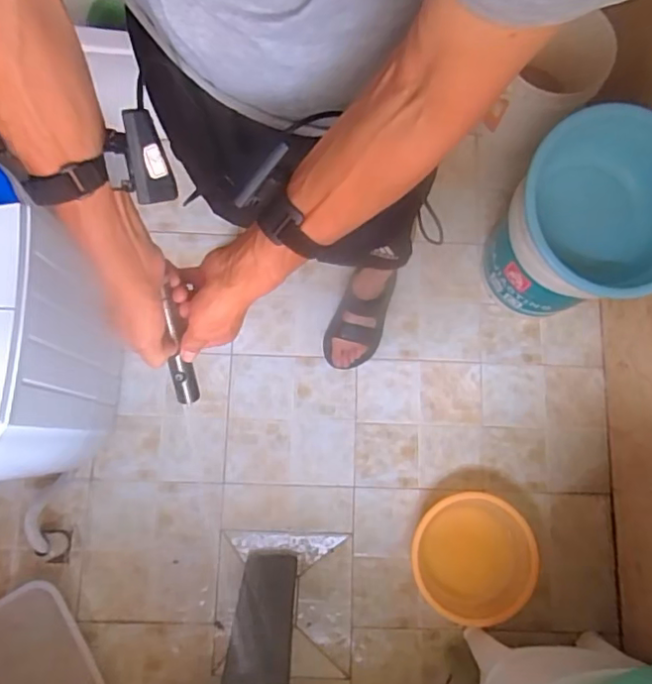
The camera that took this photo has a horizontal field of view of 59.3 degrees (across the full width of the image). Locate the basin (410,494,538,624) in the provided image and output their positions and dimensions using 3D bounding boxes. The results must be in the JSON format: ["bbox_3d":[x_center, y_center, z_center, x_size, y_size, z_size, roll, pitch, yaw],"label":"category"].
[{"bbox_3d":[0.310,0.456,1.222,0.246,0.076,0.250,0,78,-1],"label":"basin"}]

